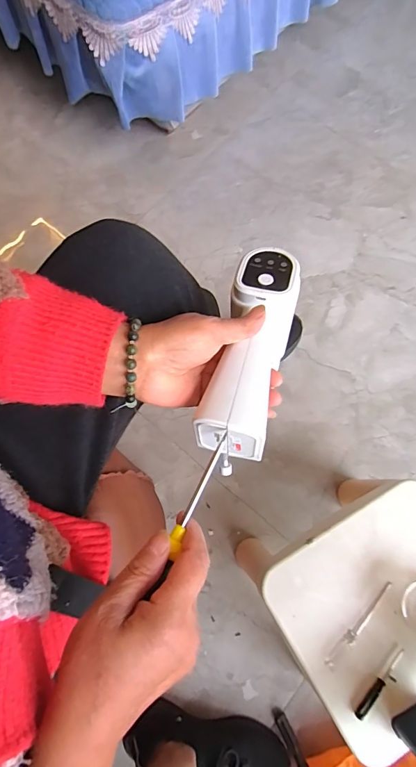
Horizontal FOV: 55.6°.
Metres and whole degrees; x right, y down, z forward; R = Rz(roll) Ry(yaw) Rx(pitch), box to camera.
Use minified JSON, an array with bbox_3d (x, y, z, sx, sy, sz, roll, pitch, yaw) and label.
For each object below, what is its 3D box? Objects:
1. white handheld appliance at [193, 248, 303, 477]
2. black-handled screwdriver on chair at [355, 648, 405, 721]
[{"bbox_3d":[0.039,-0.032,0.336,0.061,0.056,0.195,16,71,4],"label":"white handheld appliance"},{"bbox_3d":[0.192,0.334,0.439,0.012,0.006,0.085,41,77,10],"label":"black-handled screwdriver on chair"}]

